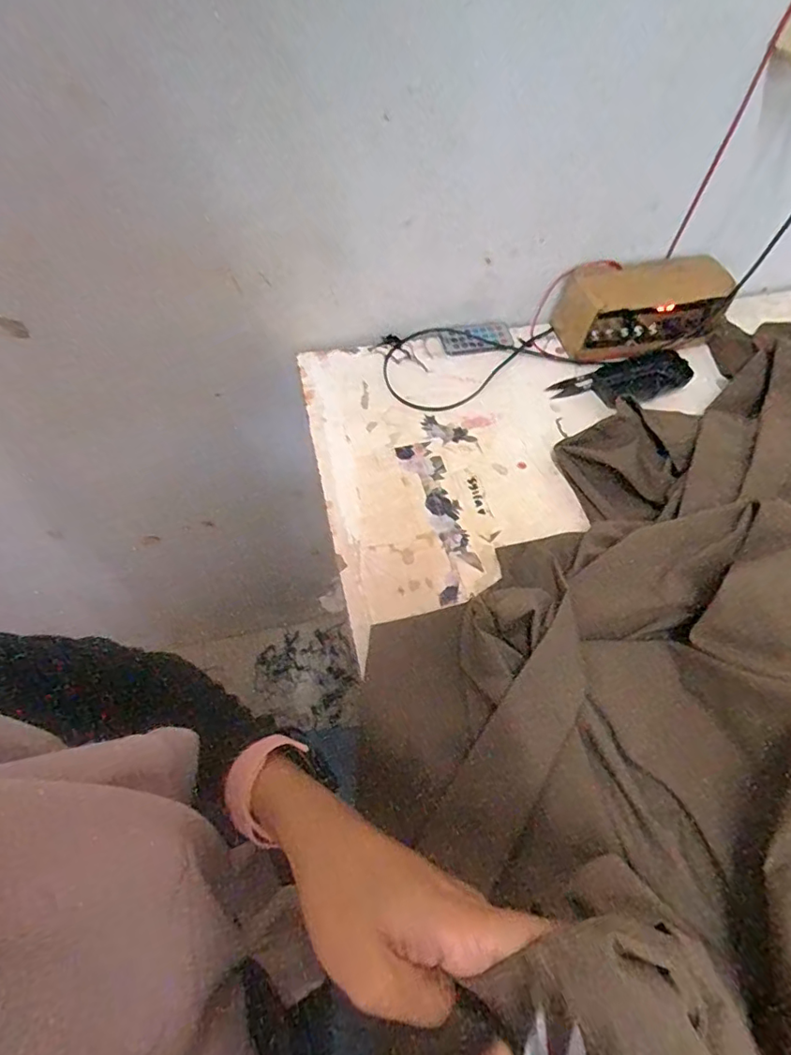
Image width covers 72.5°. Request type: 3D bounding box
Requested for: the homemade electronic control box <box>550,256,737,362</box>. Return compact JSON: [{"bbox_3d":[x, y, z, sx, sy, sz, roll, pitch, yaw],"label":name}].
[{"bbox_3d":[0.288,-0.259,0.633,0.177,0.086,0.076,-9,57,-8],"label":"homemade electronic control box"}]

